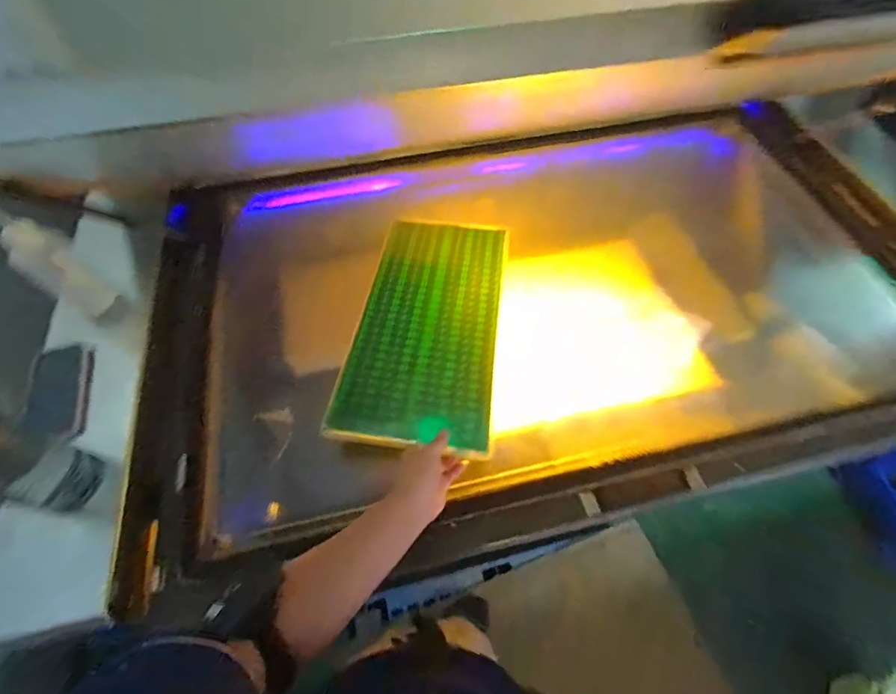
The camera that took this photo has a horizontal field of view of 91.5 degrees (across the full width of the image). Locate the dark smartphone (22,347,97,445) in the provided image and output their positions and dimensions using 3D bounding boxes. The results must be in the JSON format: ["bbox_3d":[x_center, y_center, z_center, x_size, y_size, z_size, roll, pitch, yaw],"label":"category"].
[{"bbox_3d":[-0.568,0.064,0.641,0.069,0.015,0.158,-1,56,-27],"label":"dark smartphone"}]

